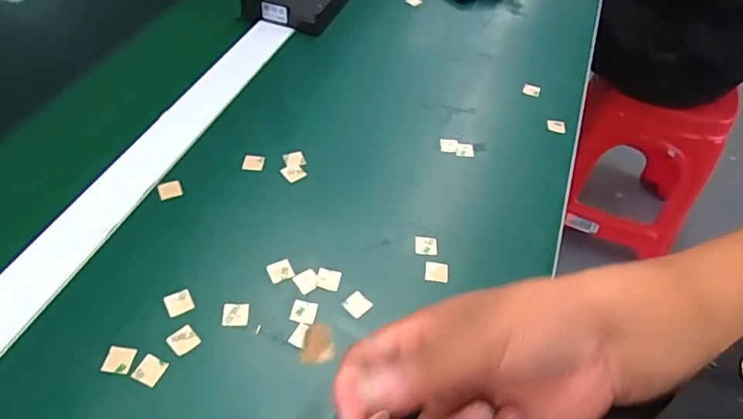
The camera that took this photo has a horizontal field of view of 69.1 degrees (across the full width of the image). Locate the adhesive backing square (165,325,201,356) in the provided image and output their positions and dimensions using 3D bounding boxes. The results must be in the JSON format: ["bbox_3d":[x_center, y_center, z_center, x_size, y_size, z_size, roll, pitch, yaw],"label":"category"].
[{"bbox_3d":[-0.114,0.080,0.328,0.016,0.004,0.016,-33,62,-30],"label":"adhesive backing square"}]

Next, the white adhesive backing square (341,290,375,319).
[{"bbox_3d":[-0.009,0.062,0.355,0.016,0.004,0.017,36,54,25],"label":"white adhesive backing square"}]

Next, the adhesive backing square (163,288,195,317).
[{"bbox_3d":[-0.122,0.059,0.344,0.016,0.004,0.016,-22,61,-25],"label":"adhesive backing square"}]

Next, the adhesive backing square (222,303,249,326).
[{"bbox_3d":[-0.086,0.066,0.342,0.016,0.004,0.016,0,51,-7],"label":"adhesive backing square"}]

